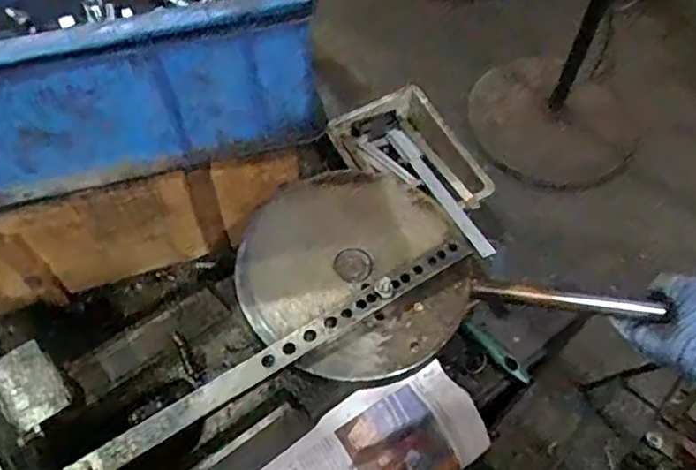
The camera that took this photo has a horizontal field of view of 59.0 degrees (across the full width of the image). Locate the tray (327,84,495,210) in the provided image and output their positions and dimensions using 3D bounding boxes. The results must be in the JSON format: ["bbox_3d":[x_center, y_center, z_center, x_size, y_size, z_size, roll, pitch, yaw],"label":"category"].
[{"bbox_3d":[0.067,-0.083,0.692,0.124,0.038,0.184,-27,62,-15],"label":"tray"}]

